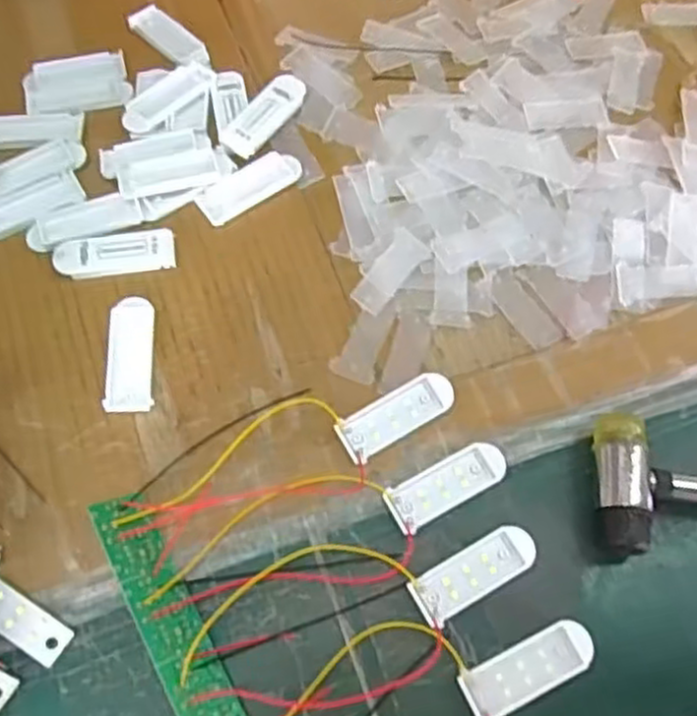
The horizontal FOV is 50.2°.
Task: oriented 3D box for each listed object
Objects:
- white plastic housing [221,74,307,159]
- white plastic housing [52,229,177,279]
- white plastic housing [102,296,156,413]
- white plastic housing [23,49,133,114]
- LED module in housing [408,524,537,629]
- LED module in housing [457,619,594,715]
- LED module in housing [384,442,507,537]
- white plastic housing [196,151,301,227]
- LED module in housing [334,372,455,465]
[{"bbox_3d":[-0.046,-0.134,0.410,0.022,0.008,0.061,33,68,13],"label":"white plastic housing"},{"bbox_3d":[-0.116,-0.052,0.370,0.057,0.006,0.021,-8,65,-6],"label":"white plastic housing"},{"bbox_3d":[-0.103,-0.003,0.350,0.021,0.006,0.058,-4,65,-4],"label":"white plastic housing"},{"bbox_3d":[-0.155,-0.157,0.425,0.057,0.004,0.042,-11,66,-8],"label":"white plastic housing"},{"bbox_3d":[0.055,0.092,0.320,0.058,0.004,0.020,-27,69,-14],"label":"LED module in housing"},{"bbox_3d":[0.074,0.127,0.304,0.058,0.004,0.021,-23,68,-13],"label":"LED module in housing"},{"bbox_3d":[0.045,0.057,0.335,0.057,0.004,0.021,-25,68,-13],"label":"LED module in housing"},{"bbox_3d":[-0.052,-0.090,0.392,0.056,0.008,0.020,-33,70,-16],"label":"white plastic housing"},{"bbox_3d":[0.023,0.027,0.345,0.057,0.009,0.019,-30,70,-15],"label":"LED module in housing"}]

